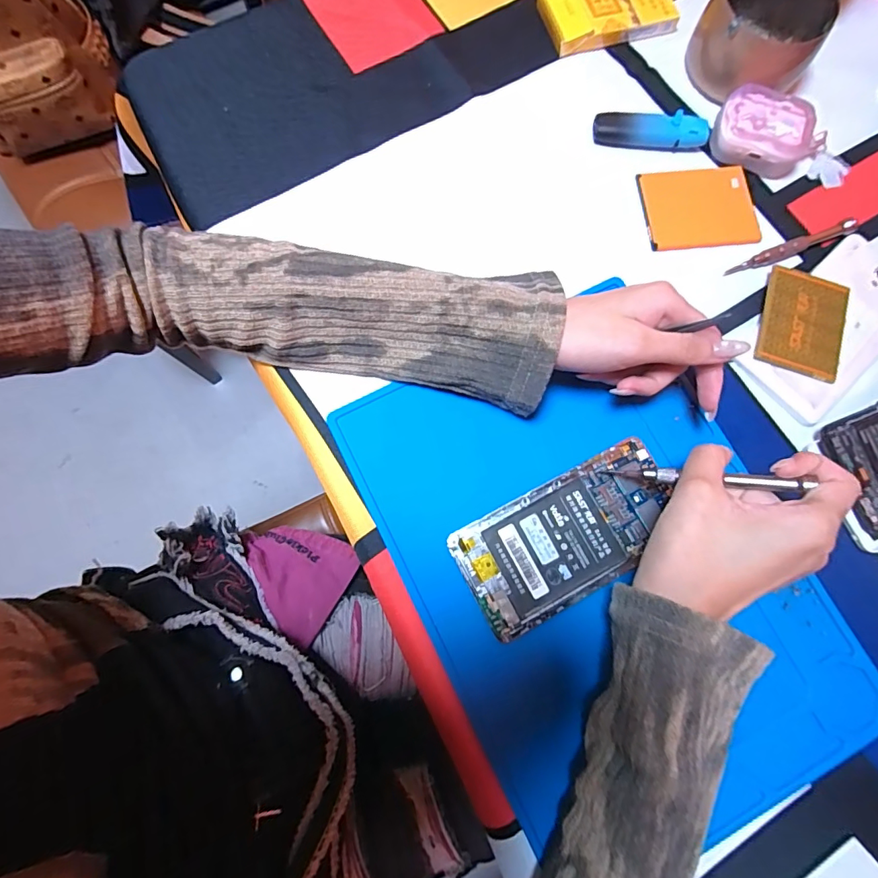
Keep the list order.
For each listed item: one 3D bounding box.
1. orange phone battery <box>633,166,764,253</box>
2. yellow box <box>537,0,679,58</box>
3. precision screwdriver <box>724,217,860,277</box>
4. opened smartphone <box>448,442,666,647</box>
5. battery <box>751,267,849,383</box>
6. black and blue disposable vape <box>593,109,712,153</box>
[{"bbox_3d":[0.194,-0.172,0.342,0.082,0.006,0.063,-6,78,-3],"label":"orange phone battery"},{"bbox_3d":[0.137,-0.349,0.373,0.105,0.014,0.061,-16,79,-5],"label":"yellow box"},{"bbox_3d":[0.257,-0.139,0.332,0.103,0.007,0.010,-21,79,-6],"label":"precision screwdriver"},{"bbox_3d":[0.081,0.060,0.284,0.136,0.006,0.069,-28,80,-7],"label":"opened smartphone"},{"bbox_3d":[0.251,-0.080,0.316,0.054,0.006,0.075,19,78,3],"label":"battery"},{"bbox_3d":[0.161,-0.234,0.346,0.083,0.015,0.021,5,78,-1],"label":"black and blue disposable vape"}]

